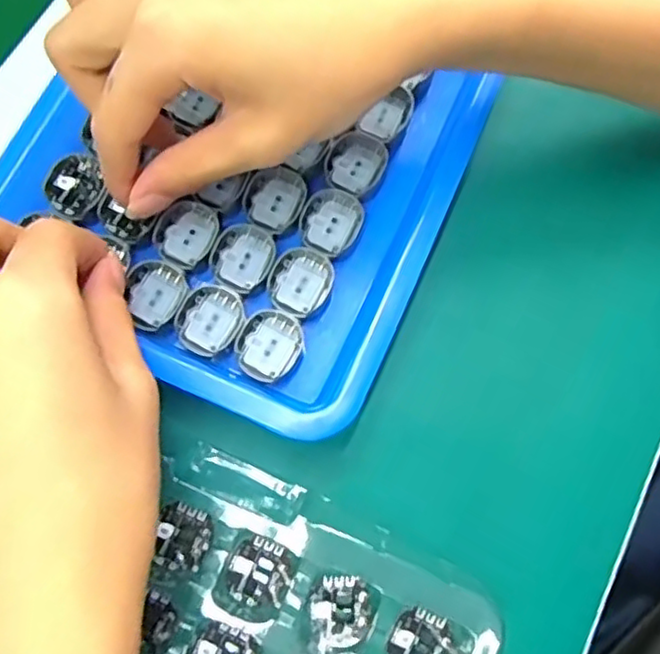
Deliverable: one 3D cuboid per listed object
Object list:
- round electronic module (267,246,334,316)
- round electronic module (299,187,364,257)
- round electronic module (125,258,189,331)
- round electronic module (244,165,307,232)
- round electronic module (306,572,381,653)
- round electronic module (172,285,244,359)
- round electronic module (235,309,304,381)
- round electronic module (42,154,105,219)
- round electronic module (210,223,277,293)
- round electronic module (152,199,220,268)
[{"bbox_3d":[-0.012,-0.019,0.275,0.025,0.004,0.029,24,75,7],"label":"round electronic module"},{"bbox_3d":[0.000,-0.045,0.282,0.024,0.004,0.028,23,75,7],"label":"round electronic module"},{"bbox_3d":[-0.072,-0.014,0.270,0.024,0.005,0.027,28,76,8],"label":"round electronic module"},{"bbox_3d":[-0.024,-0.055,0.283,0.025,0.004,0.028,20,75,6],"label":"round electronic module"},{"bbox_3d":[0.004,0.105,0.244,0.024,0.008,0.026,0,73,0],"label":"round electronic module"},{"bbox_3d":[-0.049,-0.003,0.268,0.024,0.005,0.028,26,75,8],"label":"round electronic module"},{"bbox_3d":[-0.024,0.007,0.267,0.024,0.005,0.027,26,75,8],"label":"round electronic module"},{"bbox_3d":[-0.108,-0.060,0.281,0.025,0.004,0.027,0,73,0],"label":"round electronic module"},{"bbox_3d":[-0.036,-0.029,0.276,0.025,0.004,0.028,24,75,7],"label":"round electronic module"},{"bbox_3d":[-0.060,-0.040,0.278,0.024,0.004,0.029,25,75,7],"label":"round electronic module"}]

